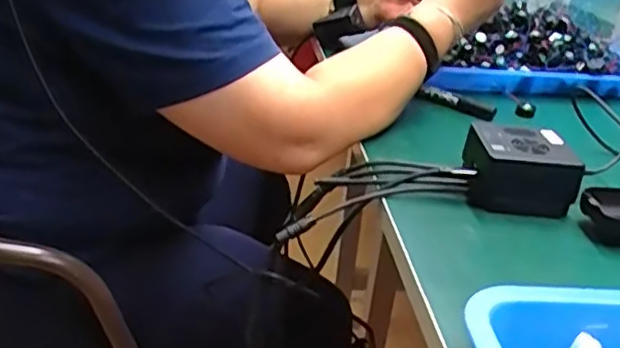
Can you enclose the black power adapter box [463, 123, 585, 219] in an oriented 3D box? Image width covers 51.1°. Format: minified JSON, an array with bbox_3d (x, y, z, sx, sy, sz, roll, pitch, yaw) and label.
[{"bbox_3d":[0.171,-0.004,0.537,0.083,0.054,0.064,4,27,-3],"label":"black power adapter box"}]

